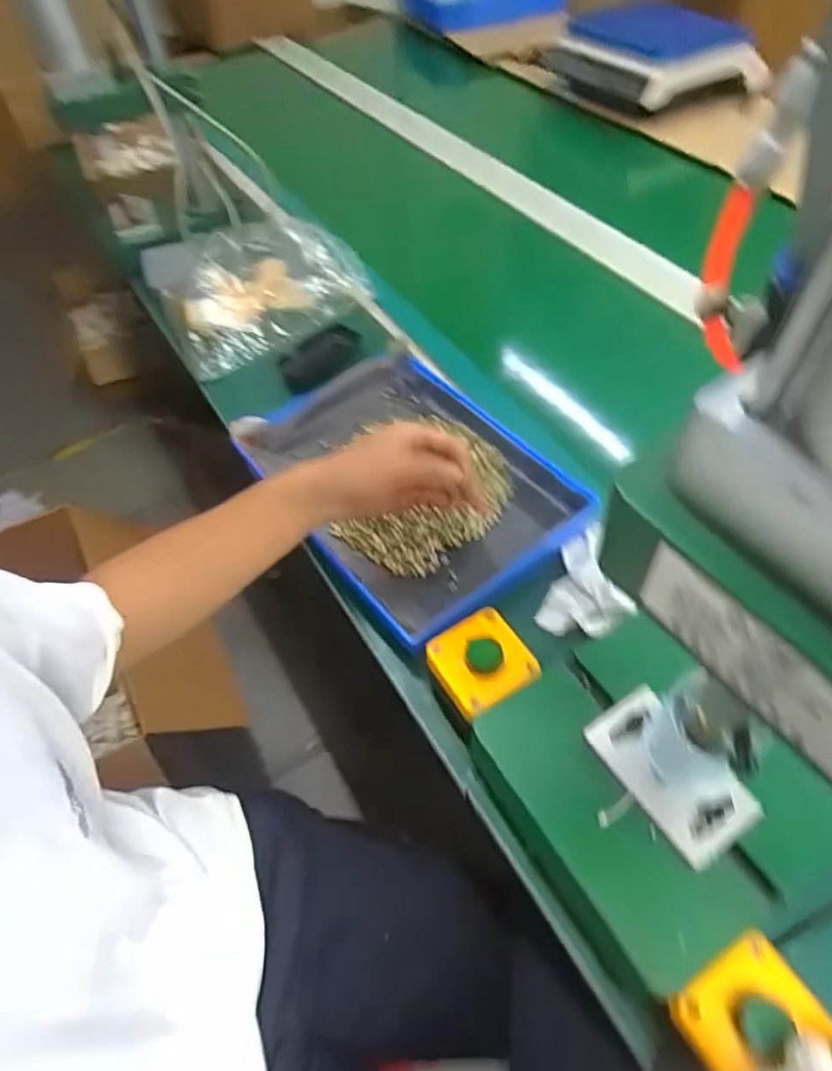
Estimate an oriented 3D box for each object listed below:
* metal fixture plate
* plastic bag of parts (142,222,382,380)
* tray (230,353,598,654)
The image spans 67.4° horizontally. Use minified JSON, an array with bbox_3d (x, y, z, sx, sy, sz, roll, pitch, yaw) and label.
[{"bbox_3d":[0.163,0.154,0.405,0.058,0.014,0.103,-31,57,-19],"label":"metal fixture plate"},{"bbox_3d":[-0.222,-0.362,0.851,0.258,0.069,0.285,-25,55,-15],"label":"plastic bag of parts"},{"bbox_3d":[-0.004,-0.059,0.646,0.248,0.047,0.325,-33,58,-20],"label":"tray"}]

